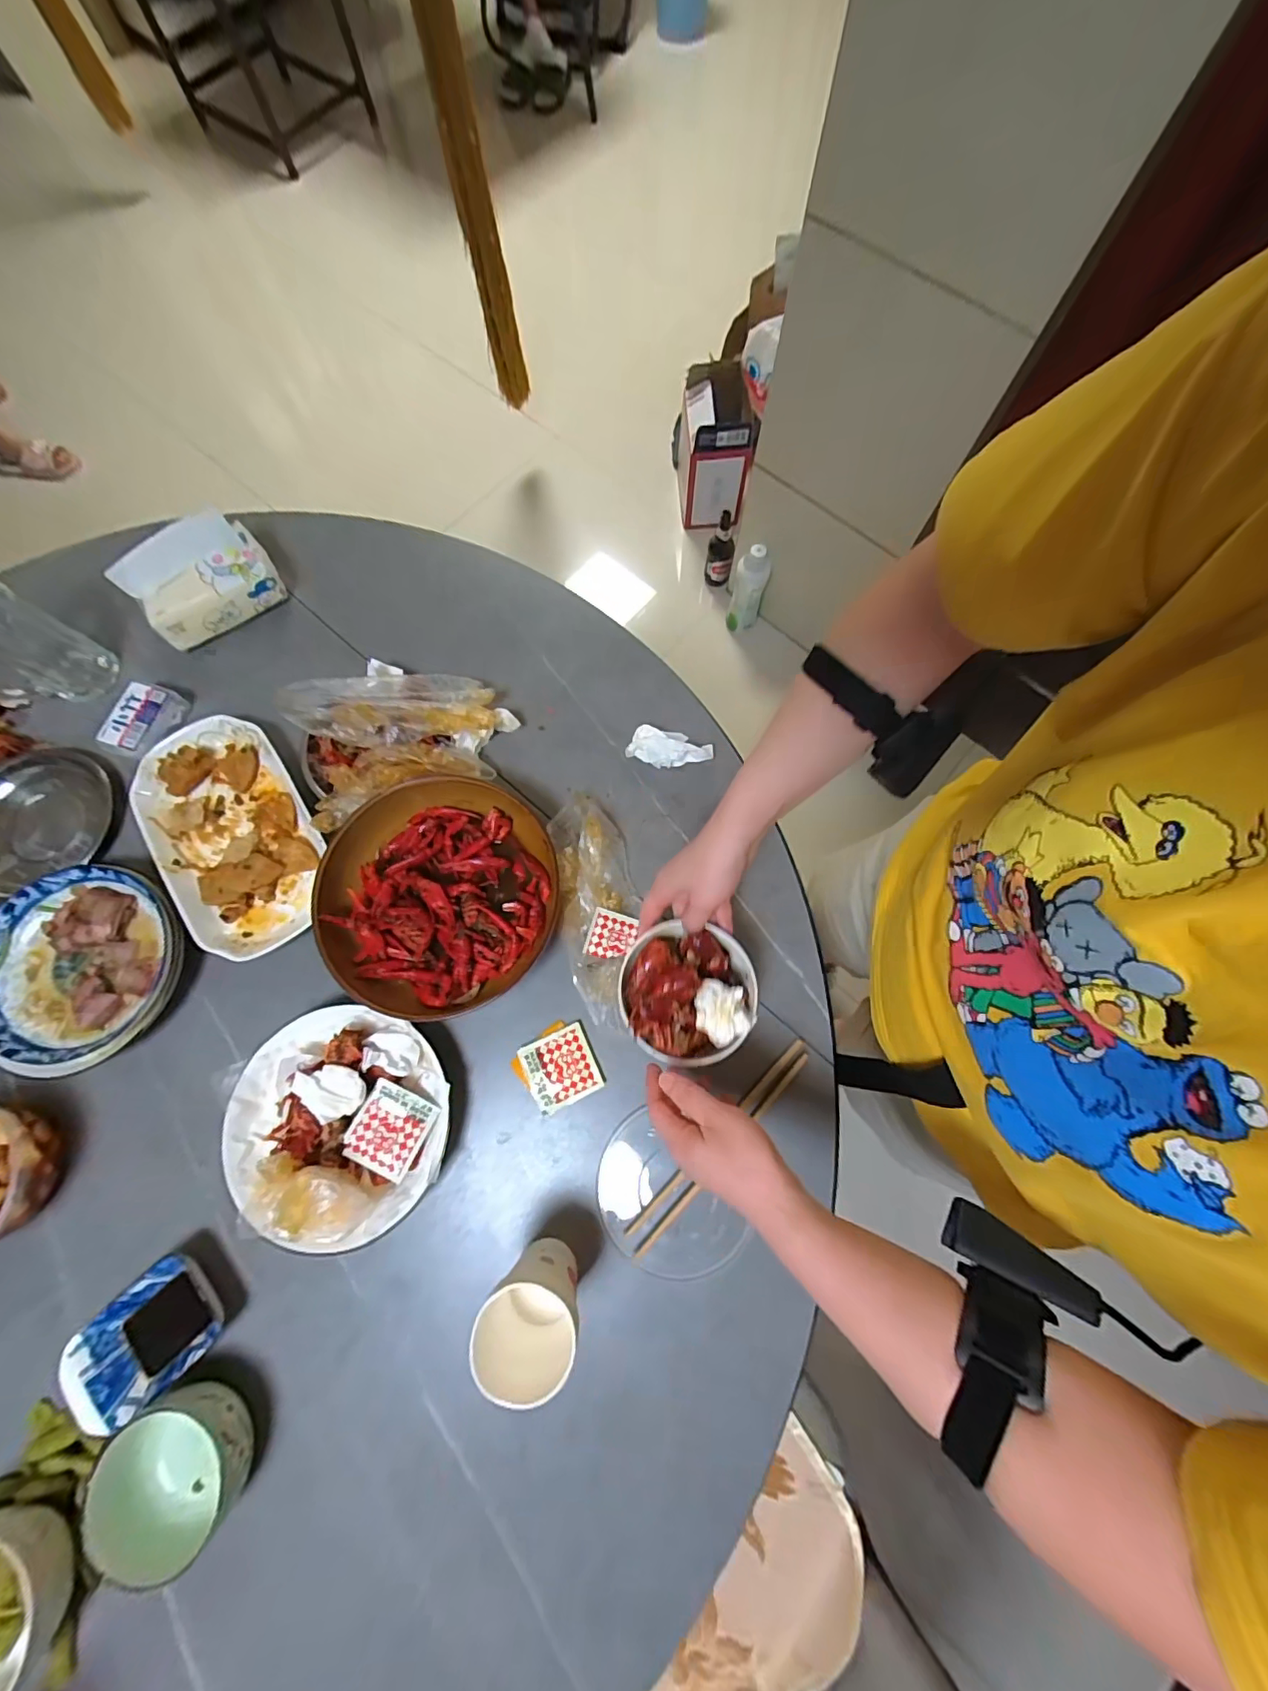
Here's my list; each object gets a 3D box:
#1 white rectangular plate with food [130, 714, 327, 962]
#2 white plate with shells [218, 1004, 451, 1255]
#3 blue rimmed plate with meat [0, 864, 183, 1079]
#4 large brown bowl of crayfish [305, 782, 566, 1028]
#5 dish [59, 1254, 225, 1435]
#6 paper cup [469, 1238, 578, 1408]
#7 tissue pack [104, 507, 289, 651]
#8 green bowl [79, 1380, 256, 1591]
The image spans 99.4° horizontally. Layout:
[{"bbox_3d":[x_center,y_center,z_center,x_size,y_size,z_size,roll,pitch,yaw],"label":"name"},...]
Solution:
[{"bbox_3d":[-0.424,-0.014,0.569,0.154,0.033,0.258,-37,77,-9],"label":"white rectangular plate with food"},{"bbox_3d":[-0.266,0.246,0.479,0.193,0.069,0.188,0,74,1],"label":"white plate with shells"},{"bbox_3d":[-0.547,0.116,0.525,0.169,0.035,0.189,18,75,6],"label":"blue rimmed plate with meat"},{"bbox_3d":[-0.186,0.047,0.535,0.217,0.061,0.229,0,74,1],"label":"large brown bowl of crayfish"},{"bbox_3d":[-0.409,0.414,0.452,0.112,0.027,0.084,-44,78,-11],"label":"dish"},{"bbox_3d":[-0.078,0.367,0.431,0.071,0.113,0.074,0,74,1],"label":"paper cup"},{"bbox_3d":[-0.499,-0.306,0.624,0.150,0.074,0.085,-40,77,-10],"label":"tissue pack"},{"bbox_3d":[-0.358,0.490,0.424,0.106,0.048,0.100,0,74,1],"label":"green bowl"}]

